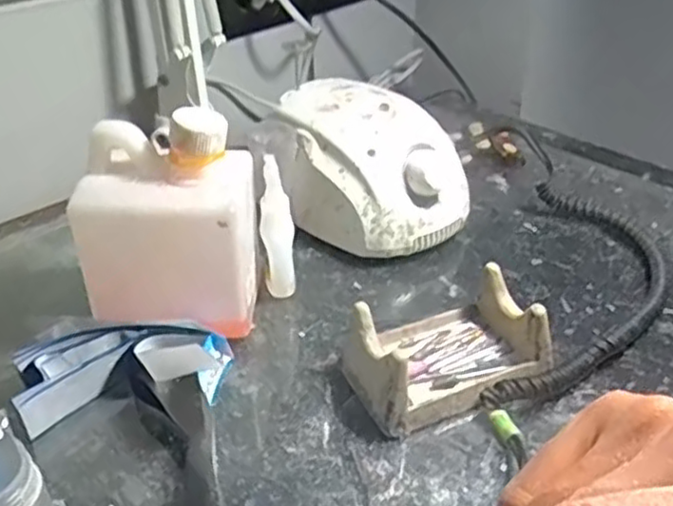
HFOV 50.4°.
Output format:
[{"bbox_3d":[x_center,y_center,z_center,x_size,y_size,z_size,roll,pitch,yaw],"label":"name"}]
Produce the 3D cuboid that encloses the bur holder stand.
[{"bbox_3d":[0.055,0.047,0.375,0.094,0.043,0.064,-15,36,-20],"label":"bur holder stand"}]

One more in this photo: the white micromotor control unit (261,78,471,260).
[{"bbox_3d":[0.017,-0.057,0.499,0.136,0.085,0.101,27,42,35],"label":"white micromotor control unit"}]

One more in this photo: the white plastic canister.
[{"bbox_3d":[-0.092,-0.014,0.400,0.086,0.127,0.059,0,33,2],"label":"white plastic canister"}]

